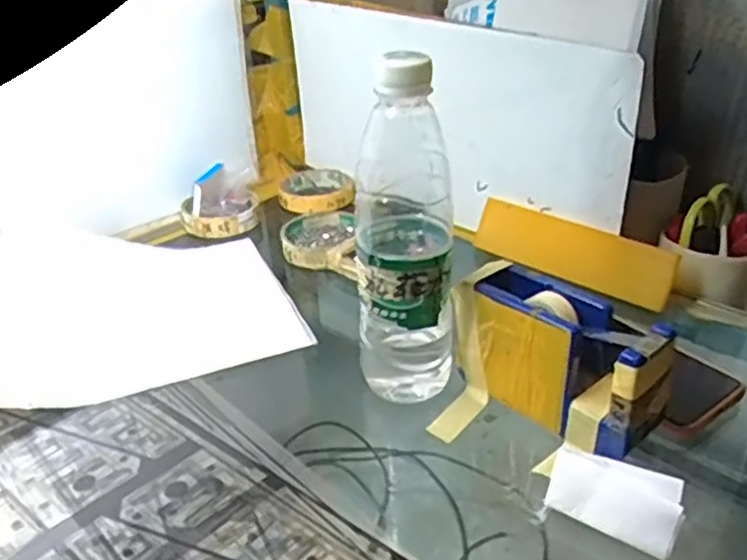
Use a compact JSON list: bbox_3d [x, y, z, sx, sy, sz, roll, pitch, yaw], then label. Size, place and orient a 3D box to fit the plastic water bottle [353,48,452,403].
[{"bbox_3d":[0.020,-0.027,0.441,0.058,0.224,0.067,-1,29,3],"label":"plastic water bottle"}]

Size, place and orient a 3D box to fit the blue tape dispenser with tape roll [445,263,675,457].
[{"bbox_3d":[0.104,0.043,0.454,0.098,0.082,0.046,24,39,39],"label":"blue tape dispenser with tape roll"}]

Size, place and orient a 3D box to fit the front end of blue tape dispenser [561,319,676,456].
[{"bbox_3d":[0.148,0.066,0.411,0.046,0.078,0.042,-25,36,-34],"label":"front end of blue tape dispenser"}]

